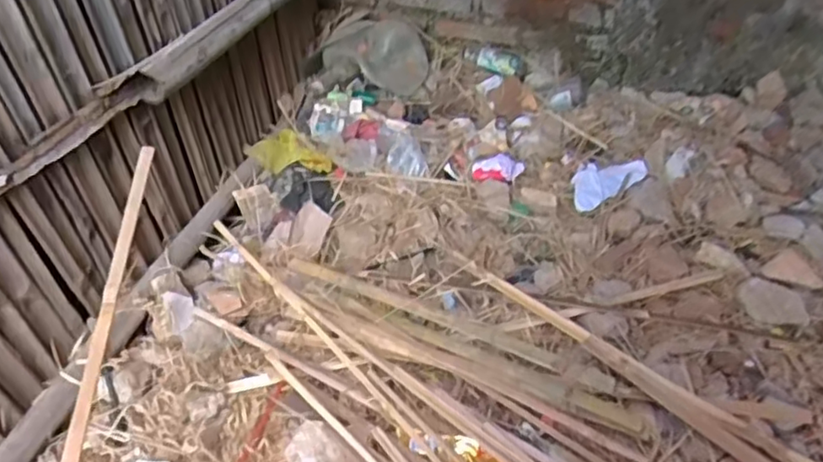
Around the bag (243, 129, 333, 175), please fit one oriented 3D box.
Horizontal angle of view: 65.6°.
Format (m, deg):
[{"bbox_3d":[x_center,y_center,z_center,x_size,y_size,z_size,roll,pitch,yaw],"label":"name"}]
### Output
[{"bbox_3d":[-0.261,-0.158,1.351,0.113,0.033,0.183,-29,50,-28],"label":"bag"}]

